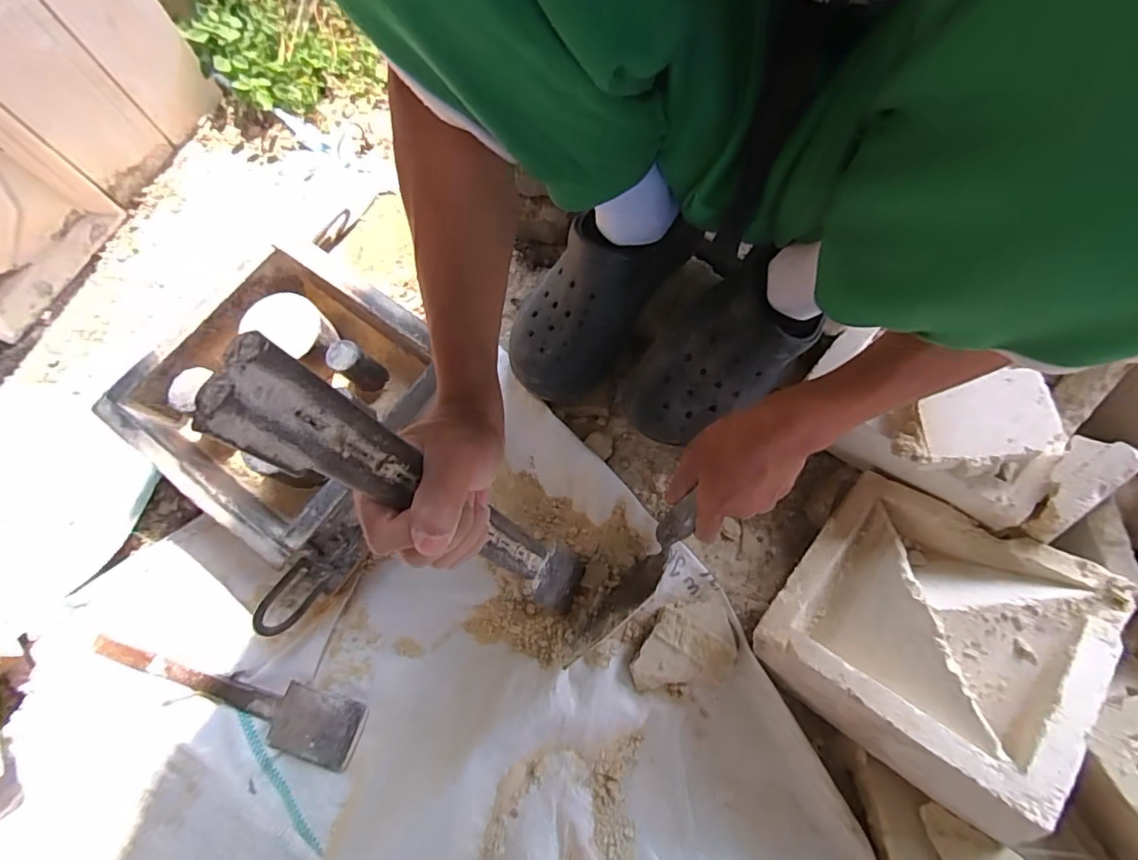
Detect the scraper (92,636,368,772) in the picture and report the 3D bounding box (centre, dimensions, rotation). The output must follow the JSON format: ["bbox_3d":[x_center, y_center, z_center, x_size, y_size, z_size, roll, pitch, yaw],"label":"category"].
[{"bbox_3d":[-0.329,0.255,0.486,0.268,0.015,0.058,15,71,5],"label":"scraper"}]

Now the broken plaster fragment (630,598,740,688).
[{"bbox_3d":[0.105,0.202,0.479,0.097,0.022,0.071,-13,71,-5],"label":"broken plaster fragment"}]

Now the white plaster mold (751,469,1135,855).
[{"bbox_3d":[0.298,0.166,0.427,0.198,0.073,0.200,27,65,39],"label":"white plaster mold"}]

